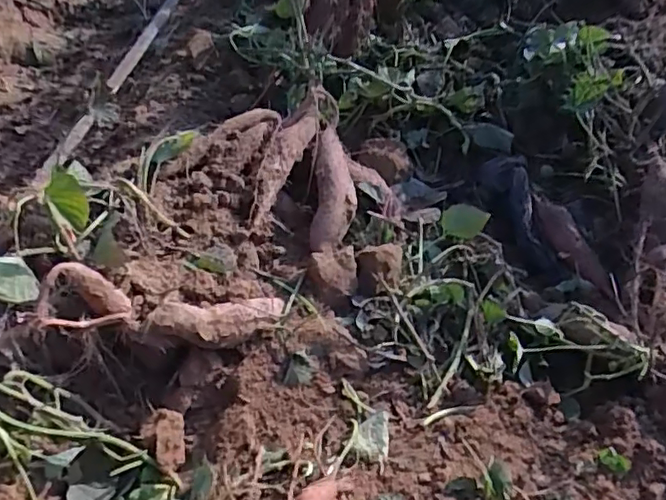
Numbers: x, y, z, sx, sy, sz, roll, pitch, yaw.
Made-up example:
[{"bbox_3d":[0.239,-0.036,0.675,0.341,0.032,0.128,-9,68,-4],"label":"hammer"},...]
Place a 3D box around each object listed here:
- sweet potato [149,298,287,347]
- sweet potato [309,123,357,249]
[{"bbox_3d":[-0.125,0.084,0.676,0.171,0.038,0.058,-2,43,-39],"label":"sweet potato"},{"bbox_3d":[0.004,-0.088,0.850,0.062,0.060,0.215,3,49,1],"label":"sweet potato"}]

